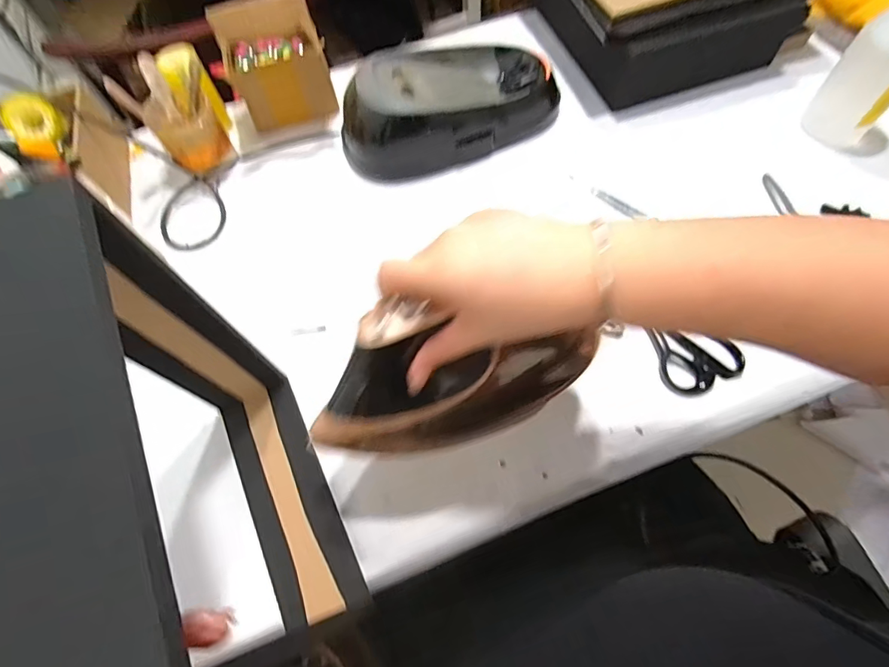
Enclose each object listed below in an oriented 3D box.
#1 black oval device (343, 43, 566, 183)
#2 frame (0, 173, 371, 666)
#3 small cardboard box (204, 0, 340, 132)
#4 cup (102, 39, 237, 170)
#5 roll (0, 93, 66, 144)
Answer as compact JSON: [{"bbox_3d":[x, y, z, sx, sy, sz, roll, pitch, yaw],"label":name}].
[{"bbox_3d":[0.002,-0.317,0.618,0.298,0.095,0.168,-21,65,-7],"label":"black oval device"},{"bbox_3d":[-0.159,0.090,0.317,0.068,0.302,0.246,-26,65,-9],"label":"frame"},{"bbox_3d":[-0.229,-0.370,0.636,0.134,0.122,0.114,-18,65,-6],"label":"small cardboard box"},{"bbox_3d":[-0.343,-0.287,0.608,0.105,0.116,0.110,-1,64,2],"label":"cup"},{"bbox_3d":[-0.492,-0.258,0.549,0.056,0.050,0.016,-4,16,-34],"label":"roll"}]

